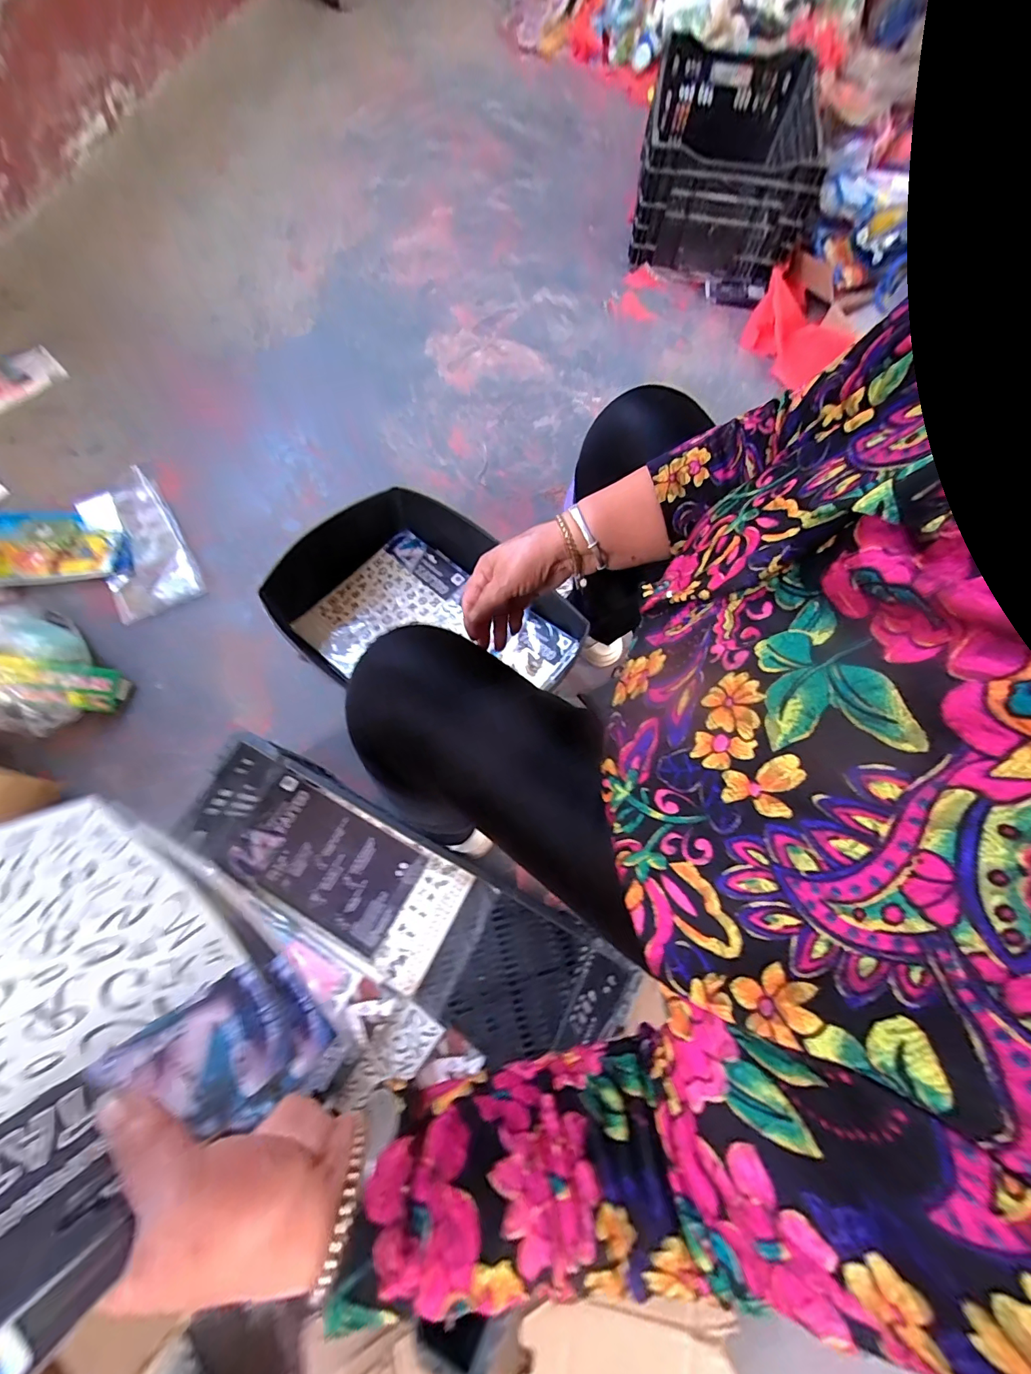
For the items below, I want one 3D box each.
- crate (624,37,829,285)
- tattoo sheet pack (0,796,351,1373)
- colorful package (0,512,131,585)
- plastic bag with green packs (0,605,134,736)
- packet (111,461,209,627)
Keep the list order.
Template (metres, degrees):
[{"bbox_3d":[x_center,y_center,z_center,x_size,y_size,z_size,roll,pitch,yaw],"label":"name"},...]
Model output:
[{"bbox_3d":[0.565,-1.407,1.227,0.431,0.226,0.661,10,70,2],"label":"crate"},{"bbox_3d":[-0.255,0.152,0.243,0.285,0.177,0.029,28,110,23],"label":"tattoo sheet pack"},{"bbox_3d":[-0.911,-0.282,0.891,0.288,0.025,0.172,-7,70,-4],"label":"colorful package"},{"bbox_3d":[-0.794,-0.028,0.742,0.206,0.147,0.202,21,71,6],"label":"plastic bag with green packs"},{"bbox_3d":[-0.741,-0.280,0.898,0.158,0.027,0.310,-29,73,-11],"label":"packet"}]

